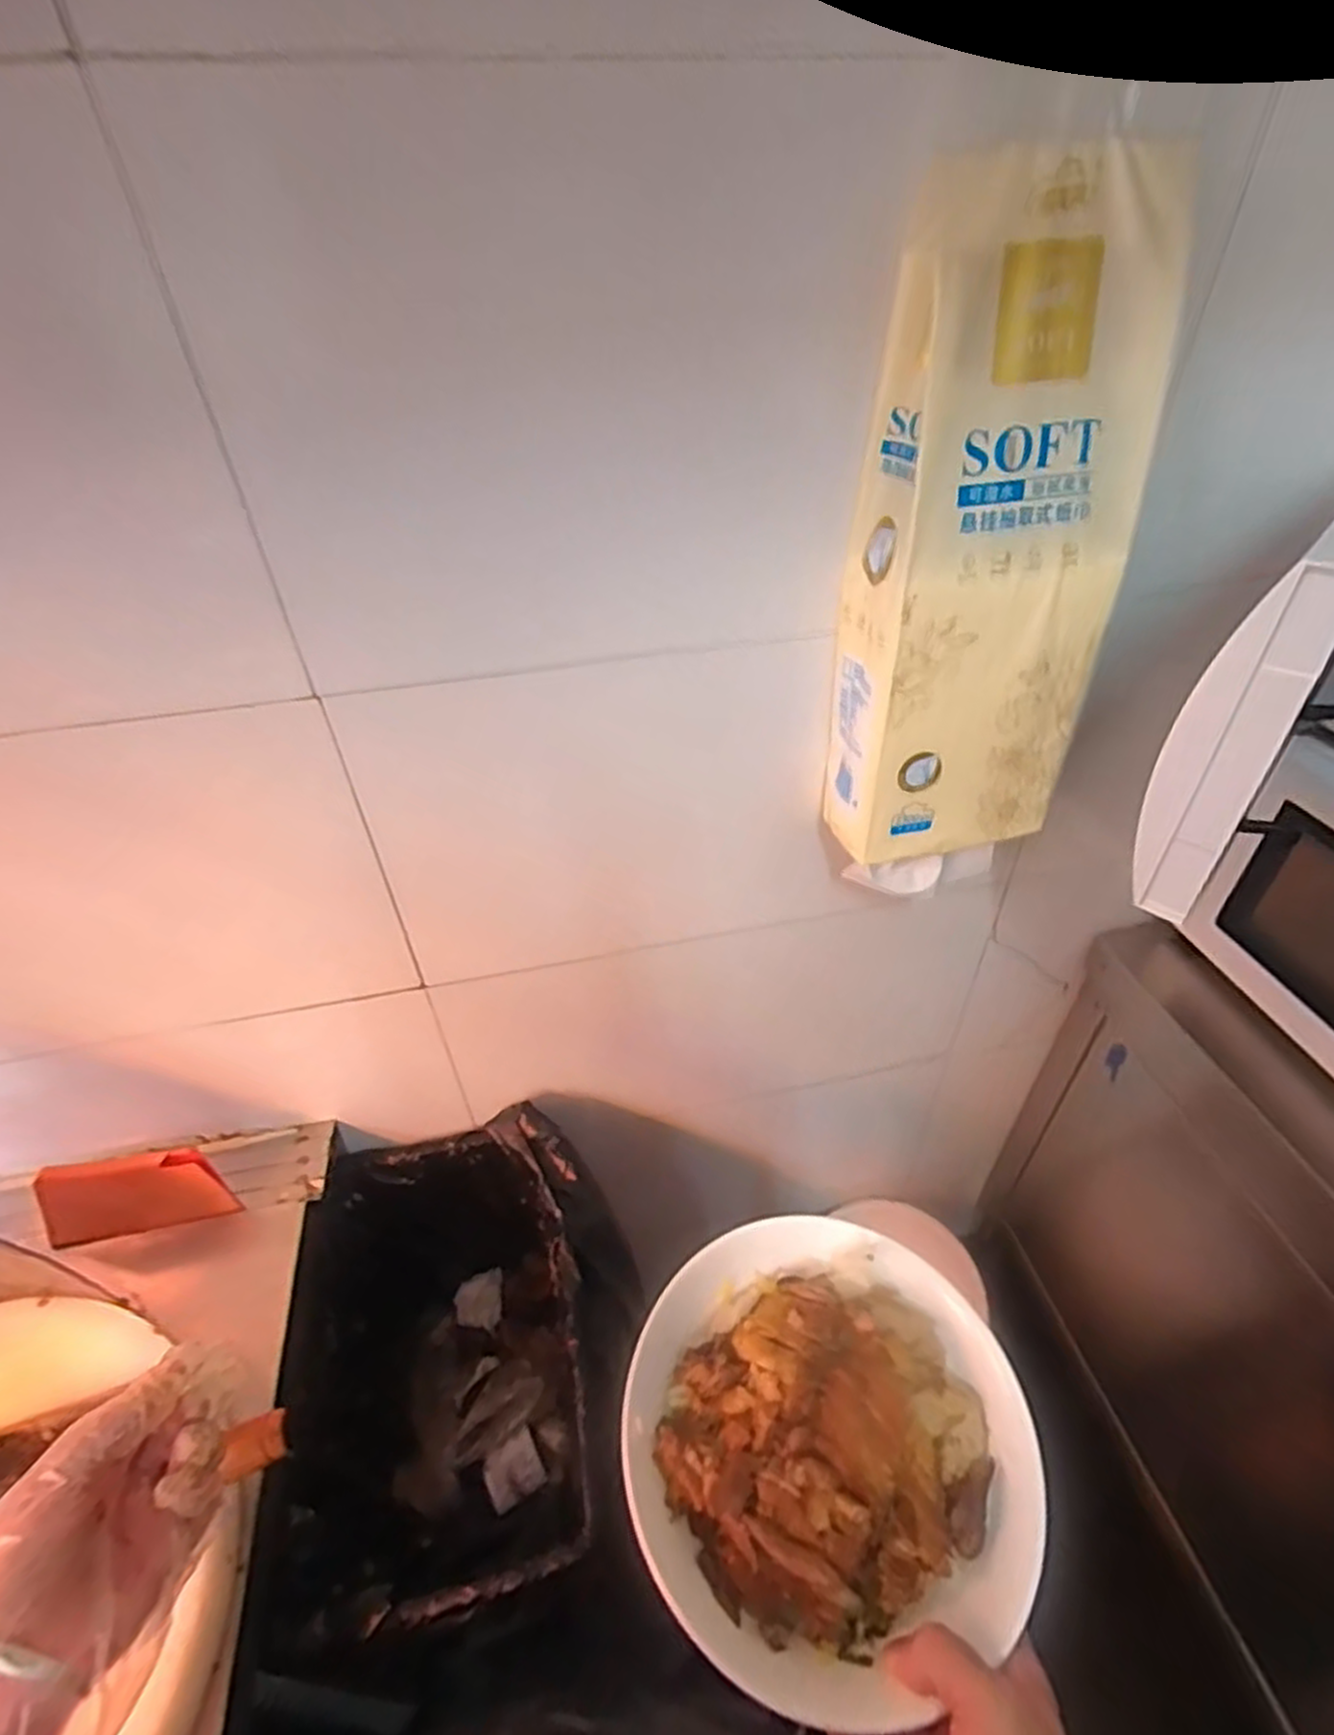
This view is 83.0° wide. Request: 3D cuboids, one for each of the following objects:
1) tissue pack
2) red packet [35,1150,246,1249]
[{"bbox_3d":[0.213,-0.175,0.525,0.163,0.449,0.100,-6,45,-3],"label":"tissue pack"},{"bbox_3d":[-0.489,0.301,0.686,0.139,0.106,0.029,-11,45,-8],"label":"red packet"}]

